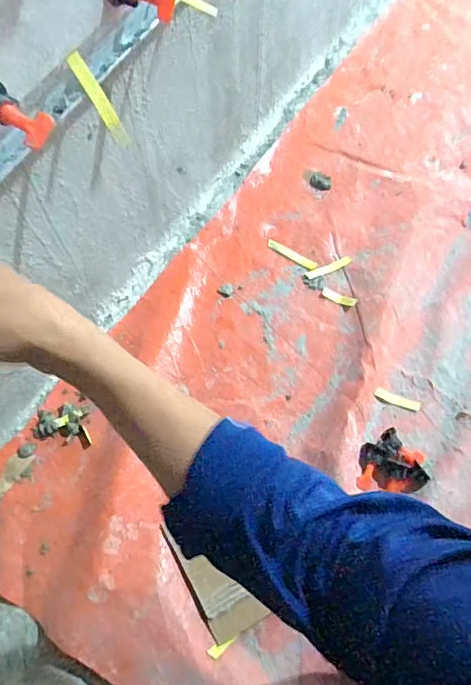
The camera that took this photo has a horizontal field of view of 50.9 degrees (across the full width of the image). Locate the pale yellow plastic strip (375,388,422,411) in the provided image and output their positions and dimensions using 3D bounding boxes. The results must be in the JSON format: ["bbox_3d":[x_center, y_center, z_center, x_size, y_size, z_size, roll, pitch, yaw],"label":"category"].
[{"bbox_3d":[0.216,0.077,0.661,0.060,0.009,0.016,22,70,12],"label":"pale yellow plastic strip"}]

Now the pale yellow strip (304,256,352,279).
[{"bbox_3d":[0.138,-0.110,0.735,0.071,0.010,0.014,-20,67,-5],"label":"pale yellow strip"}]

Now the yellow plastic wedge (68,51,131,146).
[{"bbox_3d":[-0.111,-0.198,0.408,0.012,0.075,0.011,-42,36,-14],"label":"yellow plastic wedge"}]

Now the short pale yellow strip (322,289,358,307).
[{"bbox_3d":[0.149,-0.063,0.710,0.050,0.006,0.013,23,69,26],"label":"short pale yellow strip"}]

